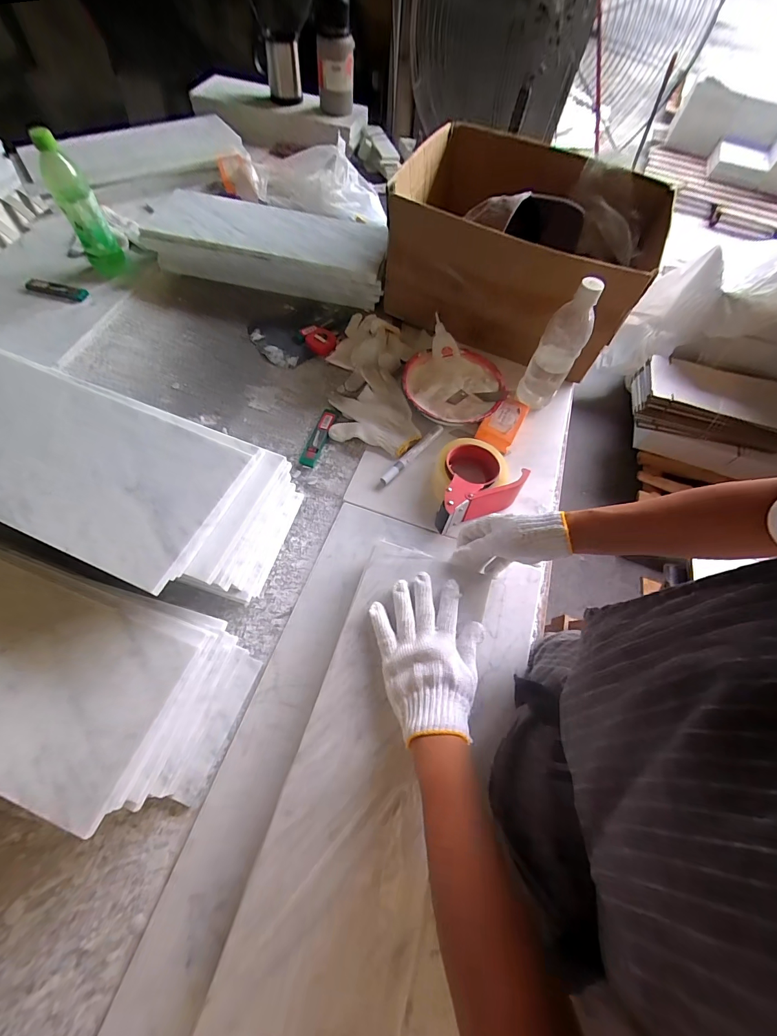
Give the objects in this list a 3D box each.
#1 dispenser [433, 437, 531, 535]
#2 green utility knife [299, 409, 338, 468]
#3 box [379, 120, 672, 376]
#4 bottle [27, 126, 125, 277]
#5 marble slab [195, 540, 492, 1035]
[{"bbox_3d":[0.119,-0.059,0.564,0.133,0.051,0.111,-19,66,-13],"label":"dispenser"},{"bbox_3d":[-0.114,-0.132,0.626,0.029,0.013,0.116,17,64,4],"label":"green utility knife"},{"bbox_3d":[0.222,-0.491,0.696,0.412,0.210,0.353,23,64,8],"label":"box"},{"bbox_3d":[-0.564,-0.567,0.709,0.069,0.203,0.060,-27,68,-16],"label":"bottle"},{"bbox_3d":[-0.012,0.241,0.392,0.164,0.027,0.446,14,62,3],"label":"marble slab"}]

